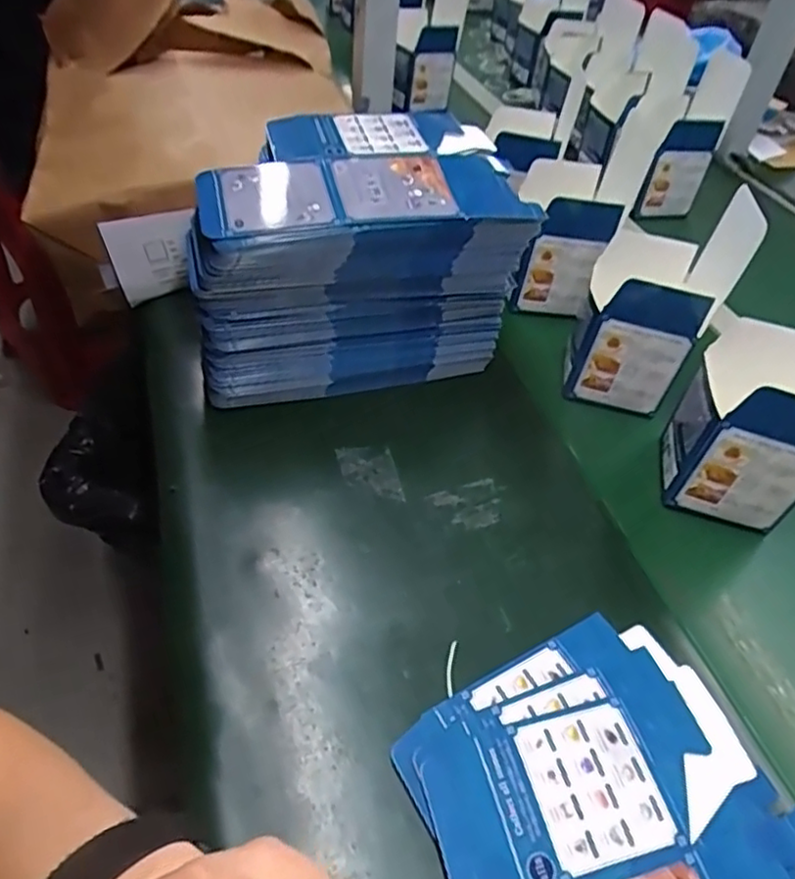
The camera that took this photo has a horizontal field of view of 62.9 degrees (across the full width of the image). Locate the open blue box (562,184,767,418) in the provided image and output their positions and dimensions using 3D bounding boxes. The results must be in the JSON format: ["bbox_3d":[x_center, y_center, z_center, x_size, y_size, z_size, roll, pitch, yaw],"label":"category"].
[{"bbox_3d":[0.219,-0.116,0.555,0.113,0.164,0.090,15,46,9],"label":"open blue box"}]

